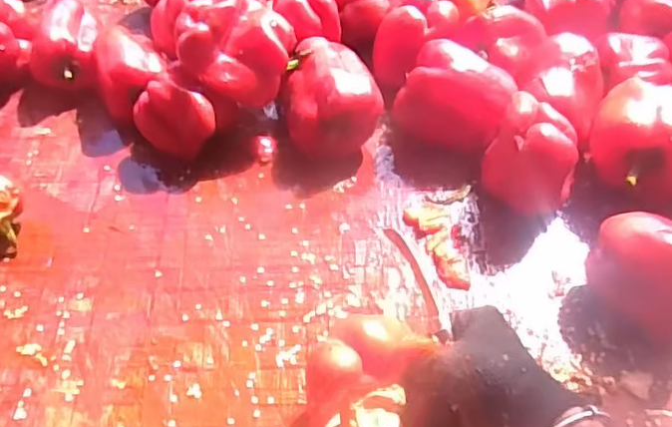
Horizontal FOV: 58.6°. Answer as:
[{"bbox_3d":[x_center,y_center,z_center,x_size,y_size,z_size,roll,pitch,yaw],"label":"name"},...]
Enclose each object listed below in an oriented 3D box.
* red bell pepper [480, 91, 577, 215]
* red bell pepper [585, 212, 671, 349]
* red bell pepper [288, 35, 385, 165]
[{"bbox_3d":[0.177,-0.050,0.537,0.080,0.092,0.067,28,59,20],"label":"red bell pepper"},{"bbox_3d":[0.250,0.051,0.473,0.100,0.083,0.070,34,61,23],"label":"red bell pepper"},{"bbox_3d":[-0.007,-0.117,0.610,0.091,0.076,0.122,-6,54,-3],"label":"red bell pepper"}]

